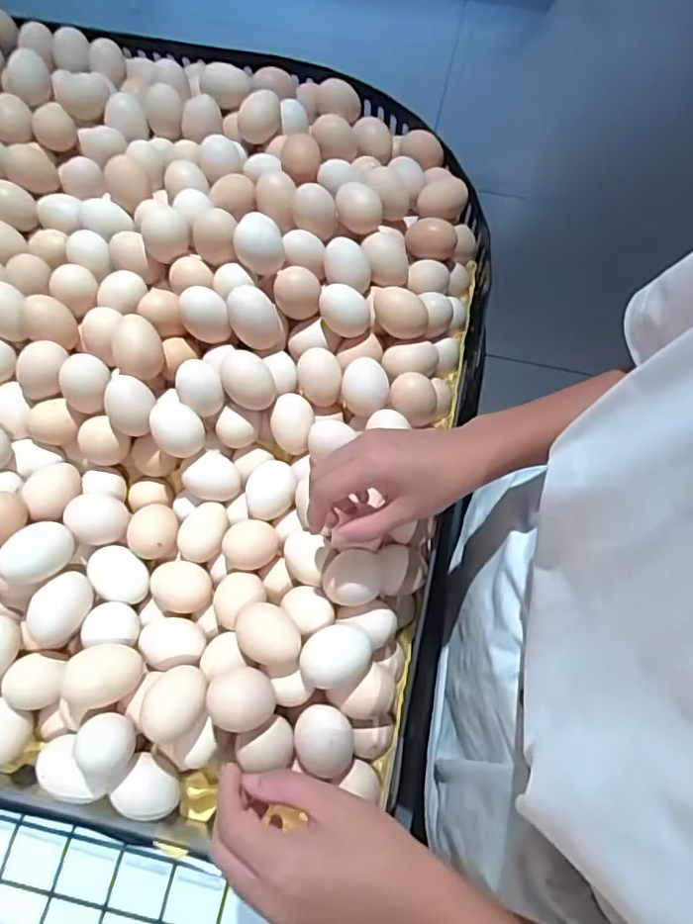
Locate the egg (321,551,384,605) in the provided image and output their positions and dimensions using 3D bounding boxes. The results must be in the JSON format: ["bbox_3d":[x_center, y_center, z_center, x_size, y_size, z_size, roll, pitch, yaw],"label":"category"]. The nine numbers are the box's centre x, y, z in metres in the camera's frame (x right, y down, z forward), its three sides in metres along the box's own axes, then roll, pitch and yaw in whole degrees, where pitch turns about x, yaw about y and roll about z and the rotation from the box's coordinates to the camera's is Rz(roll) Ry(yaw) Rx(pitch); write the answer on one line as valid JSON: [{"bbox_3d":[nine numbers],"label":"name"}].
[{"bbox_3d":[0.005,0.093,0.453,0.044,0.040,0.039,3,68,1],"label":"egg"}]

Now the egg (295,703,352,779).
[{"bbox_3d":[-0.017,0.208,0.432,0.044,0.042,0.044,0,68,-1],"label":"egg"}]

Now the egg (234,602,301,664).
[{"bbox_3d":[-0.059,0.135,0.446,0.051,0.038,0.040,33,71,12],"label":"egg"}]

